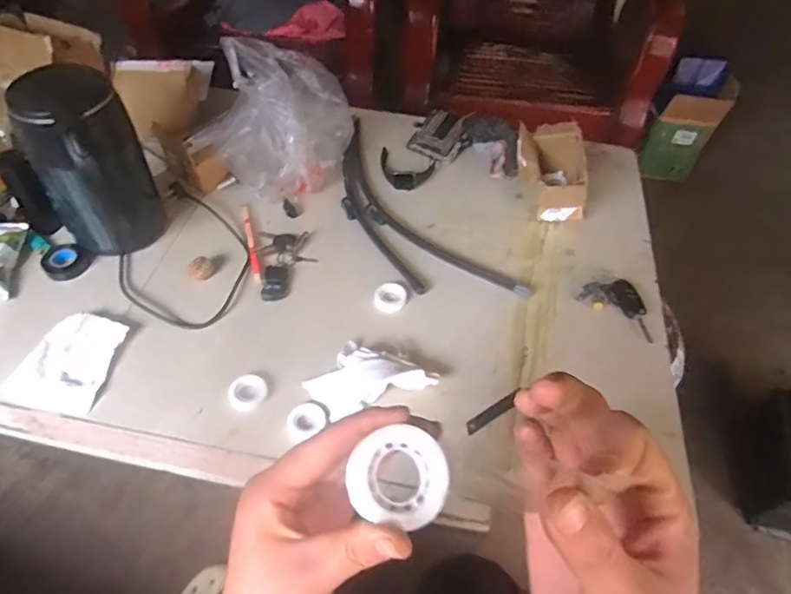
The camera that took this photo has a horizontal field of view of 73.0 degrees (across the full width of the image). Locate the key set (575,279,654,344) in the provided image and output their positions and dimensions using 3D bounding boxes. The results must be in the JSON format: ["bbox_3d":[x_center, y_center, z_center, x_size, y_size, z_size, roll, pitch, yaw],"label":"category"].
[{"bbox_3d":[0.342,0.010,0.801,0.117,0.014,0.077,37,57,24],"label":"key set"}]

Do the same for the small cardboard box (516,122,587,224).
[{"bbox_3d":[0.262,-0.206,0.916,0.125,0.110,0.179,11,50,5],"label":"small cardboard box"}]

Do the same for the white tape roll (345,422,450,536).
[{"bbox_3d":[0.002,0.088,0.266,0.046,0.015,0.046,5,67,-13],"label":"white tape roll"}]

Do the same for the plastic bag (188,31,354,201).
[{"bbox_3d":[-0.198,-0.311,0.920,0.246,0.175,0.200,-36,61,-29],"label":"plastic bag"}]

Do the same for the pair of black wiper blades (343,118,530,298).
[{"bbox_3d":[0.006,-0.142,0.921,0.145,0.027,0.519,-26,57,-24],"label":"pair of black wiper blades"}]

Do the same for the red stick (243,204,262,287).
[{"bbox_3d":[-0.238,-0.091,0.881,0.014,0.009,0.199,-11,52,-13],"label":"red stick"}]

